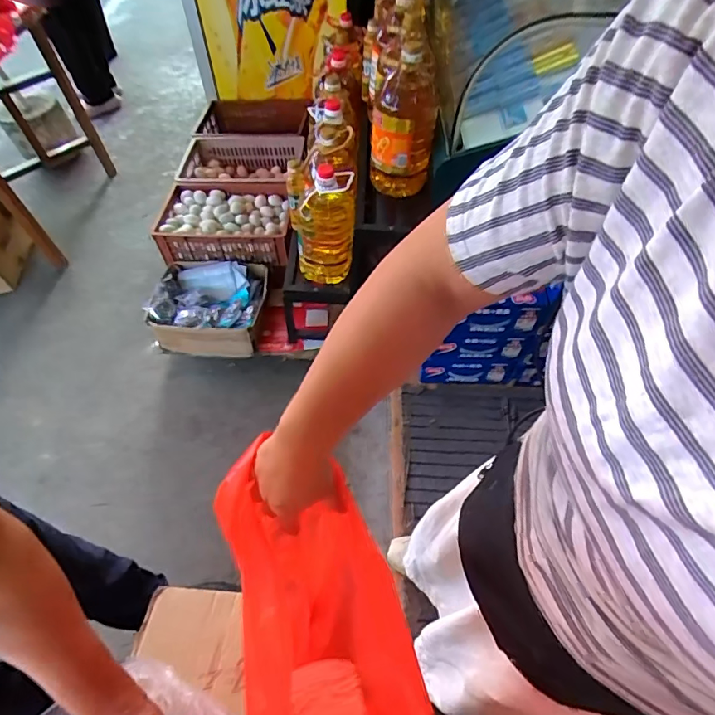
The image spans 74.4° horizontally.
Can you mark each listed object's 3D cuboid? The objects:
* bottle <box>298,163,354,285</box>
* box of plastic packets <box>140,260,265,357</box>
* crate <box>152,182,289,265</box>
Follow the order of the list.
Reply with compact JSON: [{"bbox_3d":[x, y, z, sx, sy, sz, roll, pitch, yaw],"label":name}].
[{"bbox_3d":[-0.090,-0.367,1.324,0.156,0.314,0.145,0,54,-1],"label":"bottle"},{"bbox_3d":[-0.495,-0.169,1.570,0.358,0.140,0.316,-1,54,-2],"label":"box of plastic packets"},{"bbox_3d":[-0.467,-0.489,1.705,0.469,0.121,0.327,4,54,1],"label":"crate"}]

